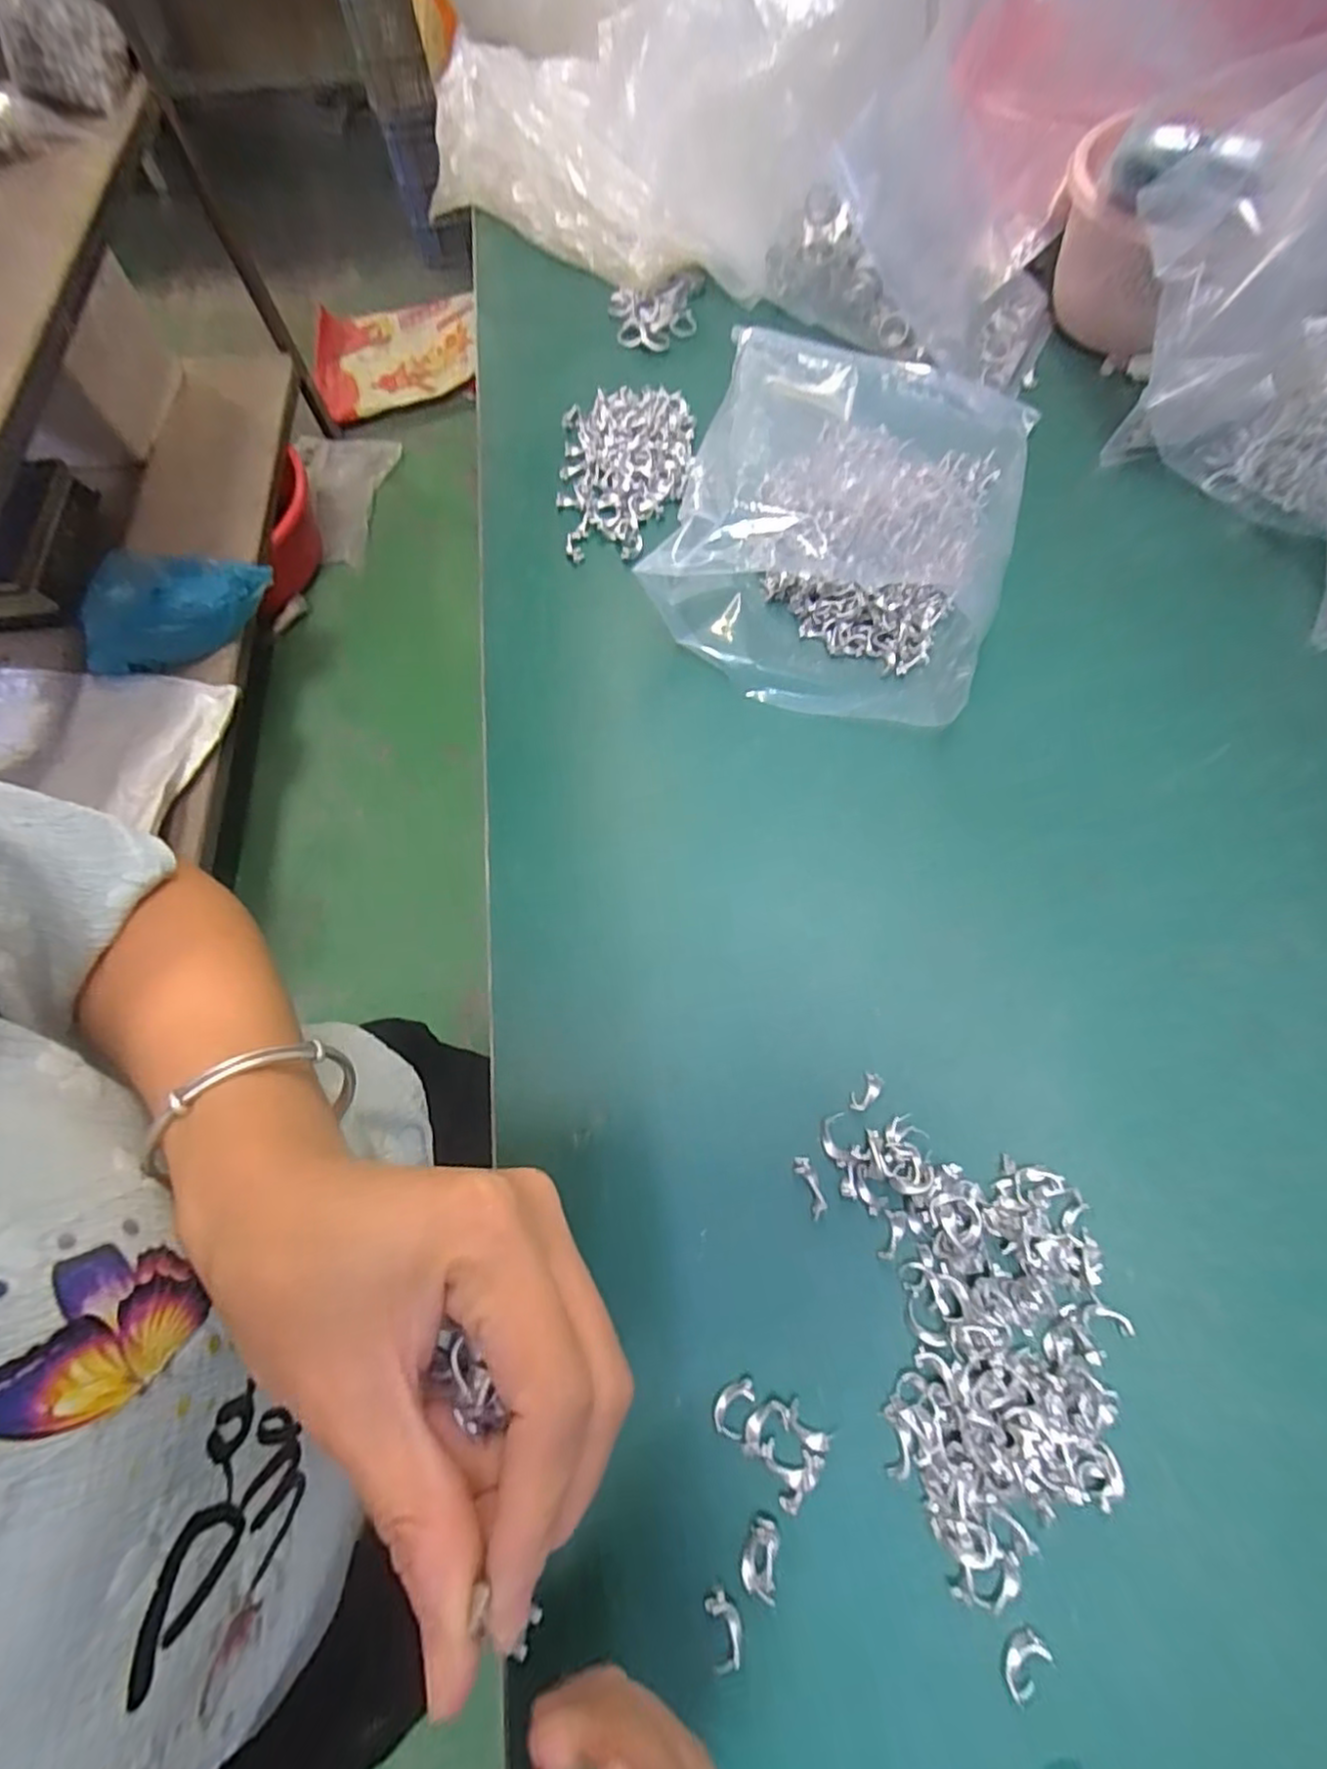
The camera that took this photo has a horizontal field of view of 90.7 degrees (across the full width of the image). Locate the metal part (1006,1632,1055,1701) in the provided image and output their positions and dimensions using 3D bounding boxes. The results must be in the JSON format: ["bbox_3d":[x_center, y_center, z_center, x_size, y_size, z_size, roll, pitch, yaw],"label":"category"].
[{"bbox_3d":[0.121,0.262,0.219,0.012,0.004,0.019,38,73,14],"label":"metal part"}]

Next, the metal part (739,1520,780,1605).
[{"bbox_3d":[0.034,0.237,0.230,0.012,0.004,0.022,8,69,4],"label":"metal part"}]

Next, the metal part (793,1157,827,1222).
[{"bbox_3d":[0.062,0.127,0.275,0.008,0.004,0.024,-20,70,-7],"label":"metal part"}]

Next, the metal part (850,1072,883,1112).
[{"bbox_3d":[0.090,0.092,0.290,0.009,0.004,0.020,42,74,15],"label":"metal part"}]

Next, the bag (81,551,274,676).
[{"bbox_3d":[-0.769,-0.429,1.028,0.280,0.095,0.163,-6,68,0],"label":"bag"}]

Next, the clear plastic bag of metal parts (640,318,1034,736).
[{"bbox_3d":[0.116,-0.238,0.395,0.200,0.064,0.285,16,69,7],"label":"clear plastic bag of metal parts"}]

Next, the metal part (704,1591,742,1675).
[{"bbox_3d":[0.021,0.254,0.223,0.011,0.004,0.020,-10,69,-3],"label":"metal part"}]

